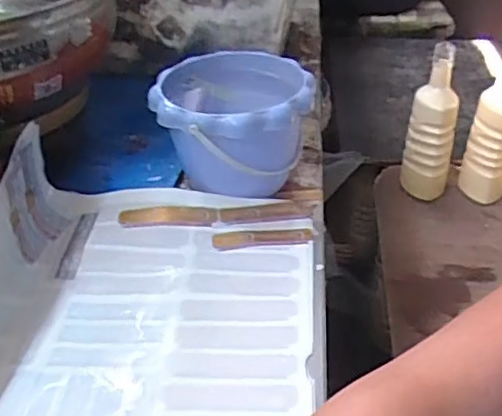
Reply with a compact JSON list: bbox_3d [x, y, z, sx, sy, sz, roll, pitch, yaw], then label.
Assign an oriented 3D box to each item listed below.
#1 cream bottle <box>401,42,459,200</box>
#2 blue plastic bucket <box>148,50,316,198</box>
[{"bbox_3d":[0.294,-0.129,1.030,0.072,0.256,0.067,7,36,9],"label":"cream bottle"},{"bbox_3d":[-0.017,-0.076,0.638,0.148,0.113,0.143,-1,37,1],"label":"blue plastic bucket"}]

